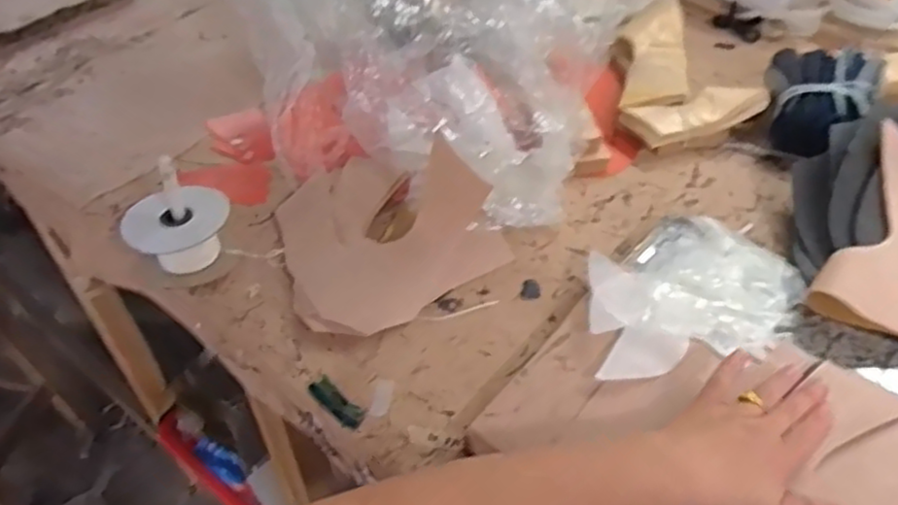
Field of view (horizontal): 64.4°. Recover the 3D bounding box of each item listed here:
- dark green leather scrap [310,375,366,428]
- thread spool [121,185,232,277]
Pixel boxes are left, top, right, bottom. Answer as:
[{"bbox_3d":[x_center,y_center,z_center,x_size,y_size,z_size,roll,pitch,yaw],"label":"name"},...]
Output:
[{"bbox_3d":[-0.087,0.117,0.557,0.053,0.007,0.017,32,55,29],"label":"dark green leather scrap"},{"bbox_3d":[-0.246,-0.018,0.657,0.080,0.057,0.091,33,56,30],"label":"thread spool"}]

